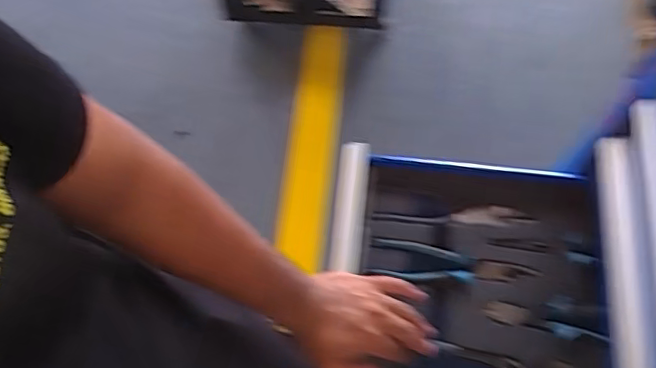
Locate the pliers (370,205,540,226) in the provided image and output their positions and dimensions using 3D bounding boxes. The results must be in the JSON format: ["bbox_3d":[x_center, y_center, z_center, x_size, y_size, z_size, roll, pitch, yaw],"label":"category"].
[{"bbox_3d":[0.153,0.039,0.707,0.192,0.009,0.025,-2,66,0],"label":"pliers"}]

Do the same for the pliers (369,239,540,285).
[{"bbox_3d":[0.145,0.099,0.679,0.190,0.010,0.043,11,66,5],"label":"pliers"}]

